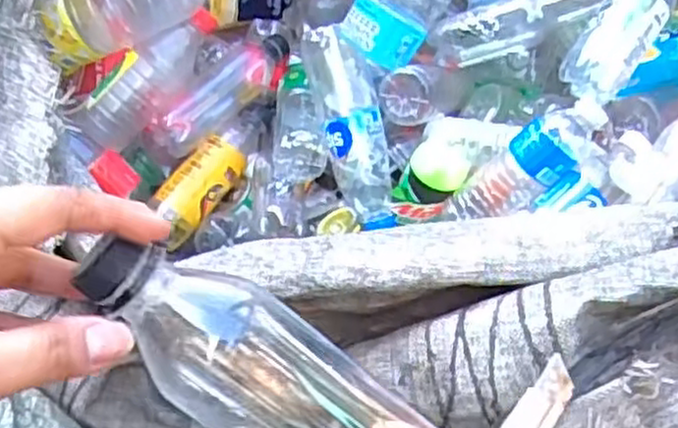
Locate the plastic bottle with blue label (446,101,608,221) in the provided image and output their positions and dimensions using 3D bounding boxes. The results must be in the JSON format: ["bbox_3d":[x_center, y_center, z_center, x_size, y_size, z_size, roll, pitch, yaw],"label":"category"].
[{"bbox_3d":[0.182,-0.044,0.723,0.166,0.053,0.054,-40,49,20],"label":"plastic bottle with blue label"}]

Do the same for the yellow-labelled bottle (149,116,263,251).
[{"bbox_3d":[-0.141,-0.044,0.828,0.048,0.055,0.164,22,56,22],"label":"yellow-labelled bottle"}]

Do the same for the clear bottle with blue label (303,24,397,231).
[{"bbox_3d":[0.015,-0.089,0.794,0.065,0.054,0.216,-15,86,-7],"label":"clear bottle with blue label"}]

